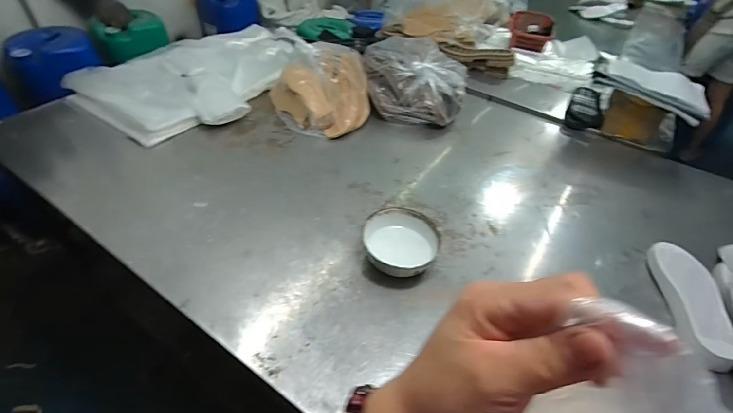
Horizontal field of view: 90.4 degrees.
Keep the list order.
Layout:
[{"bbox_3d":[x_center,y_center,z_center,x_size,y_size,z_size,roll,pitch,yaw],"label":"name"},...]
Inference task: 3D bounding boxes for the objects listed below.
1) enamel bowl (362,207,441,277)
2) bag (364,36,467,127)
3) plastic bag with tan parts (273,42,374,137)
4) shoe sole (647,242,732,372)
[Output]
[{"bbox_3d":[0.066,0.066,0.707,0.140,0.052,0.132,3,43,-3],"label":"enamel bowl"},{"bbox_3d":[0.132,-0.368,1.057,0.309,0.177,0.269,12,44,6],"label":"bag"},{"bbox_3d":[-0.134,-0.338,1.035,0.273,0.131,0.314,-2,44,-8],"label":"plastic bag with tan parts"},{"bbox_3d":[0.545,0.155,0.608,0.032,0.072,0.223,35,41,-24],"label":"shoe sole"}]

